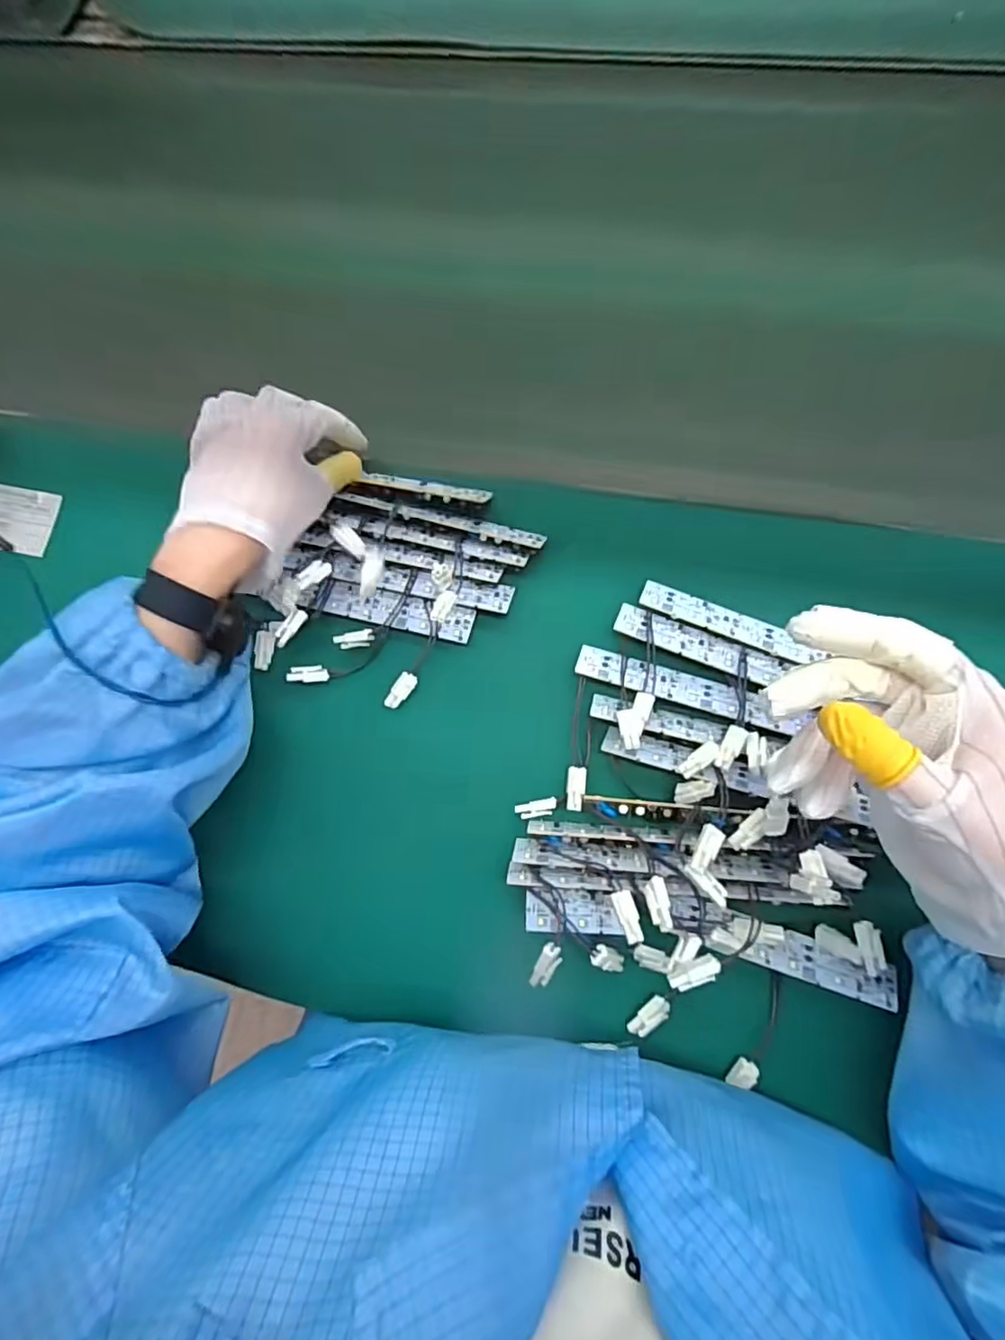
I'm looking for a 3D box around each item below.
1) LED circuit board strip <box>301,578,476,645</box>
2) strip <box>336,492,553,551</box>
[{"bbox_3d":[-0.077,-0.041,0.401,0.115,0.011,0.026,11,72,5],"label":"LED circuit board strip"},{"bbox_3d":[-0.041,-0.102,0.402,0.142,0.009,0.012,15,79,9],"label":"strip"}]

